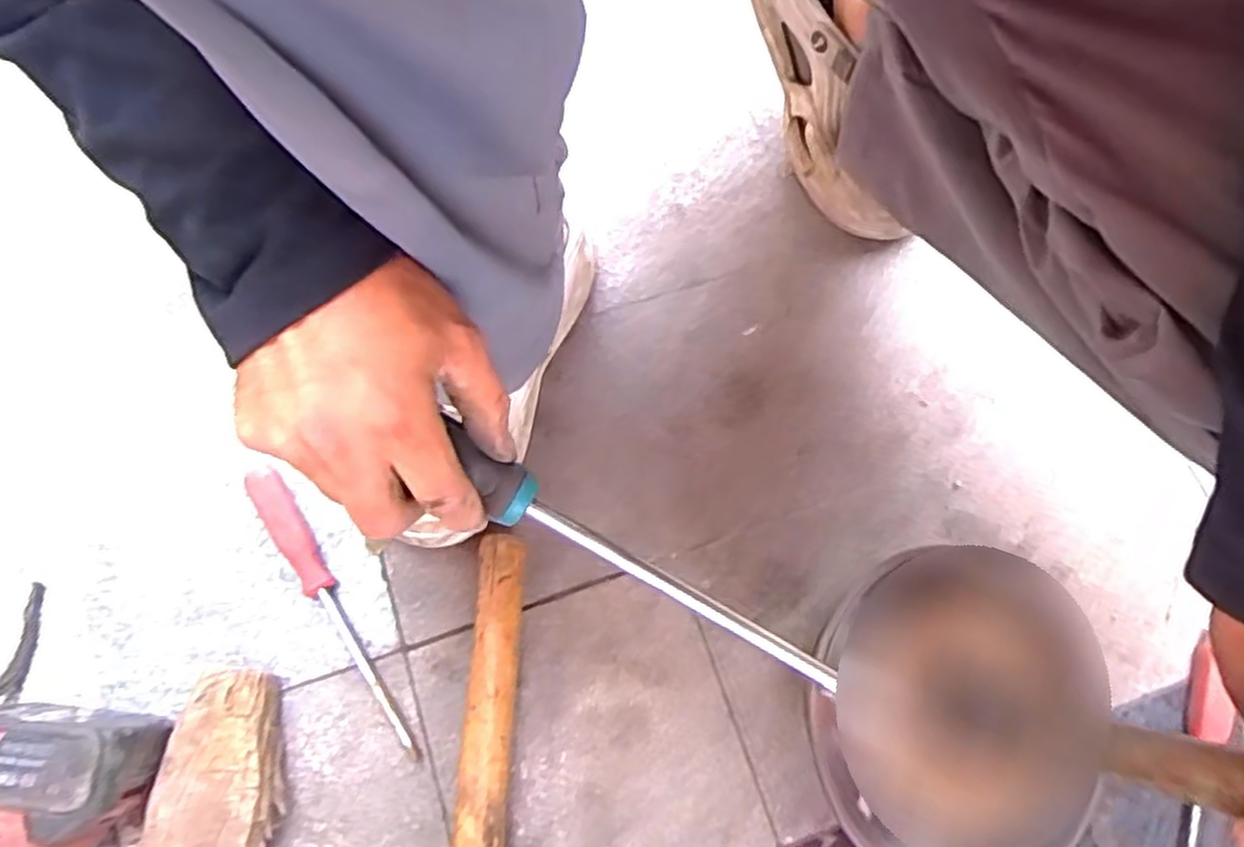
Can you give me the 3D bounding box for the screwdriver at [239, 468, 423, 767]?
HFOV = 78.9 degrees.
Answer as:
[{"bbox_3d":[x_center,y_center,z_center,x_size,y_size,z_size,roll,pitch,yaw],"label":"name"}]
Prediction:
[{"bbox_3d":[-0.203,0.129,0.517,0.025,0.025,0.224,-29,76,-10],"label":"screwdriver"}]

